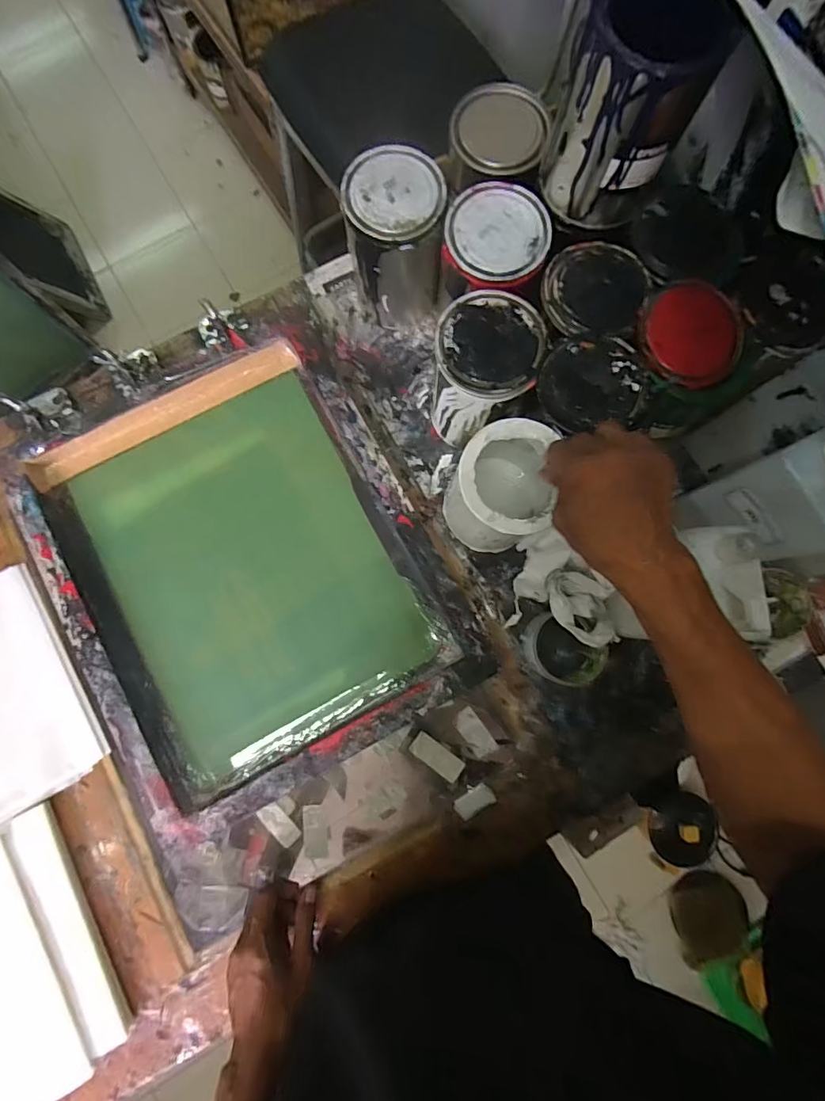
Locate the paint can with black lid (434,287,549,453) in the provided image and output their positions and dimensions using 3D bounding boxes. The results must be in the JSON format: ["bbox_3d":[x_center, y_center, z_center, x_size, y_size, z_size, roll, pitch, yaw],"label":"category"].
[{"bbox_3d":[0.074,-0.183,0.530,0.102,0.155,0.118,9,82,1],"label":"paint can with black lid"}]

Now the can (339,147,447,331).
[{"bbox_3d":[-0.018,-0.352,0.556,0.100,0.147,0.102,0,82,0],"label":"can"}]

